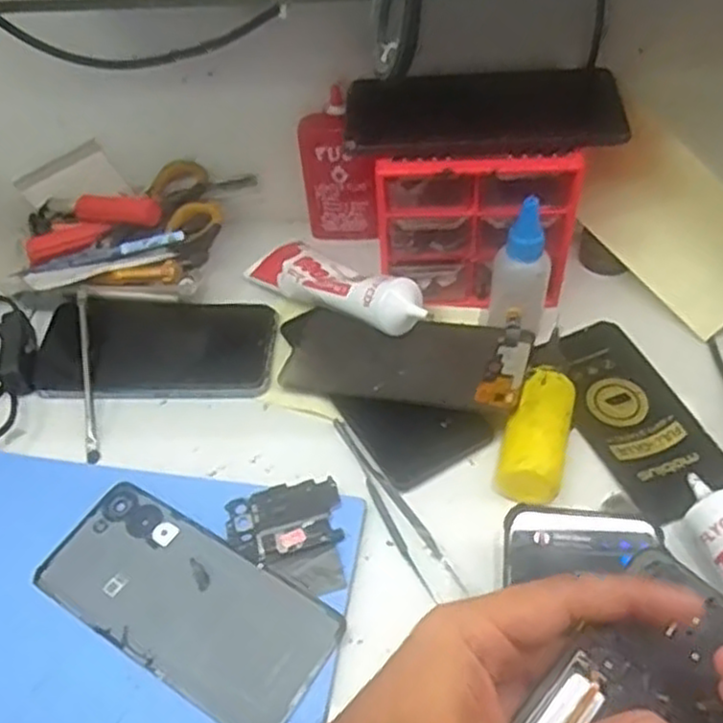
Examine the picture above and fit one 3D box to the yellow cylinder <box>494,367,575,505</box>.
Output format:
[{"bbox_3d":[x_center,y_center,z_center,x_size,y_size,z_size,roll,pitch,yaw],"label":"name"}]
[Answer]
[{"bbox_3d":[0.101,0.047,0.442,0.035,0.037,0.084,11,52,13],"label":"yellow cylinder"}]

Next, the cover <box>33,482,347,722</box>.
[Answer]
[{"bbox_3d":[-0.094,0.126,0.402,0.159,0.006,0.073,26,57,23],"label":"cover"}]

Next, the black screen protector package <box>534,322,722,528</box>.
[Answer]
[{"bbox_3d":[0.166,0.032,0.469,0.068,0.008,0.138,-19,52,-12],"label":"black screen protector package"}]

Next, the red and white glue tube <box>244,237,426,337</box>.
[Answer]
[{"bbox_3d":[-0.017,-0.052,0.516,0.045,0.031,0.142,-40,41,-26],"label":"red and white glue tube"}]

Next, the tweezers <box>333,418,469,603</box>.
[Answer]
[{"bbox_3d":[0.015,0.080,0.437,0.019,0.004,0.128,-26,53,-17],"label":"tweezers"}]

